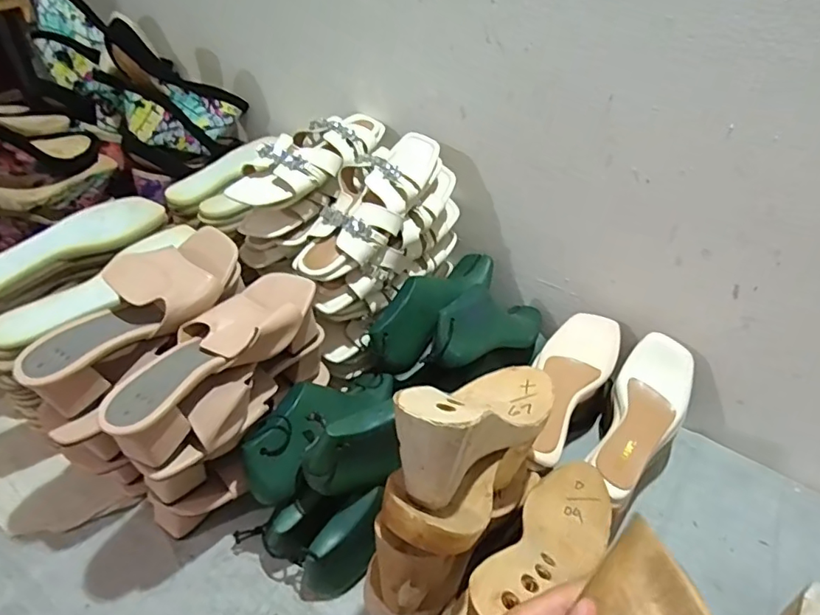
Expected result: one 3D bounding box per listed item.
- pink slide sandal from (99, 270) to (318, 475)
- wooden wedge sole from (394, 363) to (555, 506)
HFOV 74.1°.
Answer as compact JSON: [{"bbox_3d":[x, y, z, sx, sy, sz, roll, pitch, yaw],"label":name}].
[{"bbox_3d":[-0.191,0.041,0.529,0.086,0.070,0.231,28,47,24],"label":"pink slide sandal"},{"bbox_3d":[0.056,0.104,0.462,0.083,0.083,0.230,29,15,24],"label":"wooden wedge sole"}]

